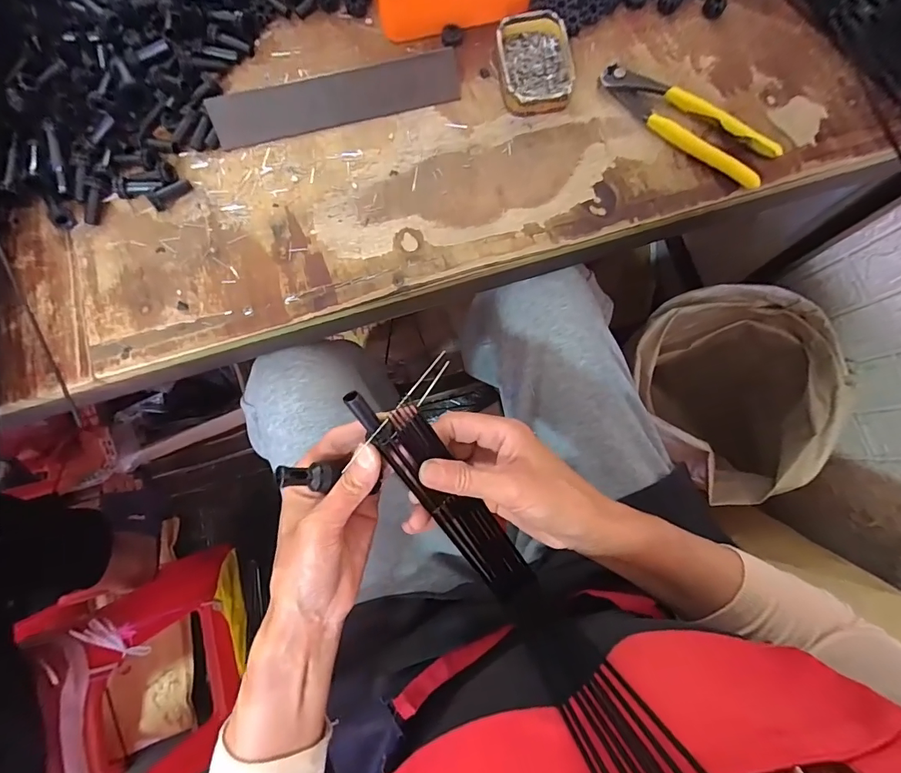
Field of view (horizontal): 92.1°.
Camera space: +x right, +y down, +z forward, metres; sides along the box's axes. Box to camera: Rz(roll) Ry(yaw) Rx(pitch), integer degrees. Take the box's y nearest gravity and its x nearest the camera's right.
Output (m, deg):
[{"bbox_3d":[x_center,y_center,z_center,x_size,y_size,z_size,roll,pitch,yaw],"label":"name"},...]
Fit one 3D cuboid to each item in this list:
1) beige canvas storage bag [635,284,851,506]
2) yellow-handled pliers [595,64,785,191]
[{"bbox_3d":[0.459,0.036,0.849,0.285,0.430,0.330,-19,80,-4],"label":"beige canvas storage bag"},{"bbox_3d":[0.203,-0.231,0.378,0.160,0.021,0.045,39,81,7],"label":"yellow-handled pliers"}]

